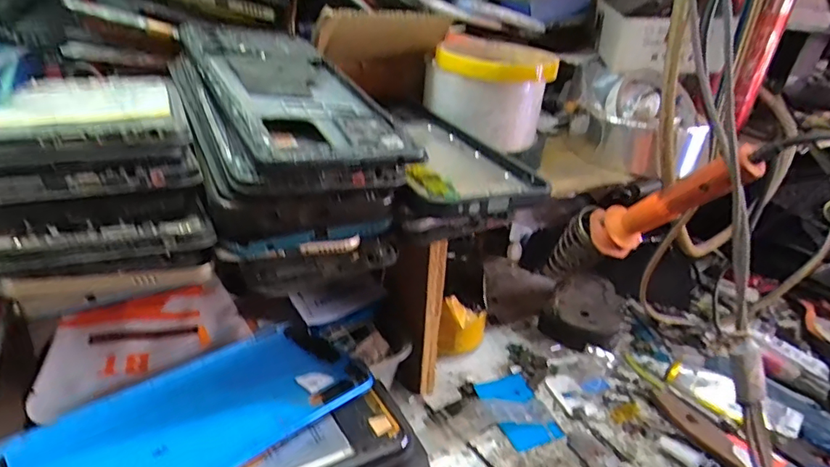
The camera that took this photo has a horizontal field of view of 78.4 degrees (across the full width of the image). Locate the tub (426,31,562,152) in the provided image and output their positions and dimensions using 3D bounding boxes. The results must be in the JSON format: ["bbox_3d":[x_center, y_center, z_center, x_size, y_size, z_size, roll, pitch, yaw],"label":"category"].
[{"bbox_3d":[0.053,-0.099,0.360,0.084,0.061,0.084,8,27,7],"label":"tub"}]

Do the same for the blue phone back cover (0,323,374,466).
[{"bbox_3d":[-0.104,0.086,0.248,0.079,0.008,0.162,23,33,36],"label":"blue phone back cover"}]

